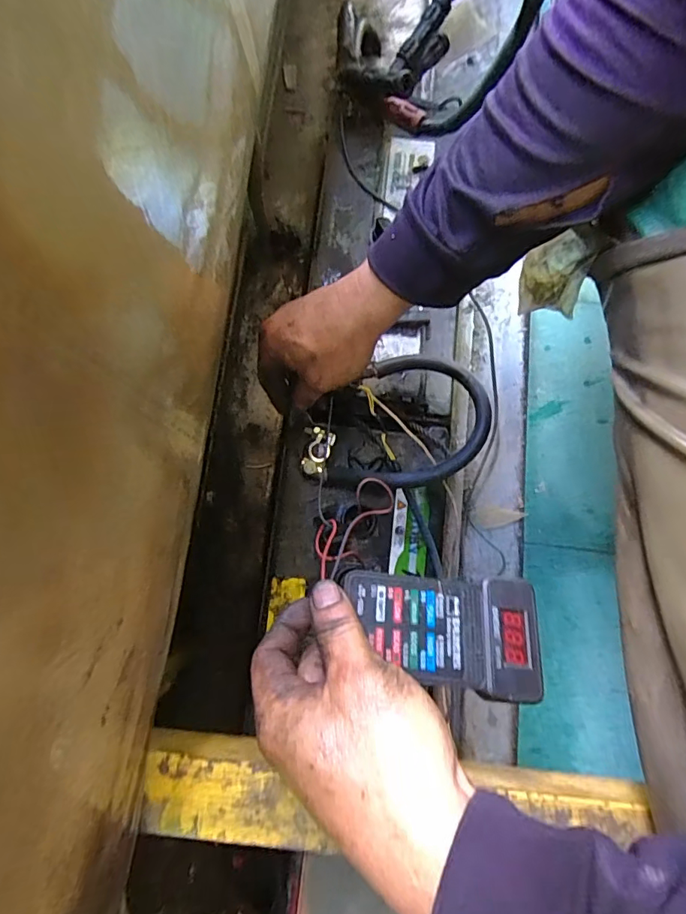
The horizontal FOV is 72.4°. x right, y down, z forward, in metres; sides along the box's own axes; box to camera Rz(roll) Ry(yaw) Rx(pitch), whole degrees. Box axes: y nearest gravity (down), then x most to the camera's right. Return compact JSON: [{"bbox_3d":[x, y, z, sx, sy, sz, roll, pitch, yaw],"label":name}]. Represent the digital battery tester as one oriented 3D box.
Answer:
[{"bbox_3d":[0.059,0.100,0.272,0.113,0.020,0.063,6,75,1],"label":"digital battery tester"}]

